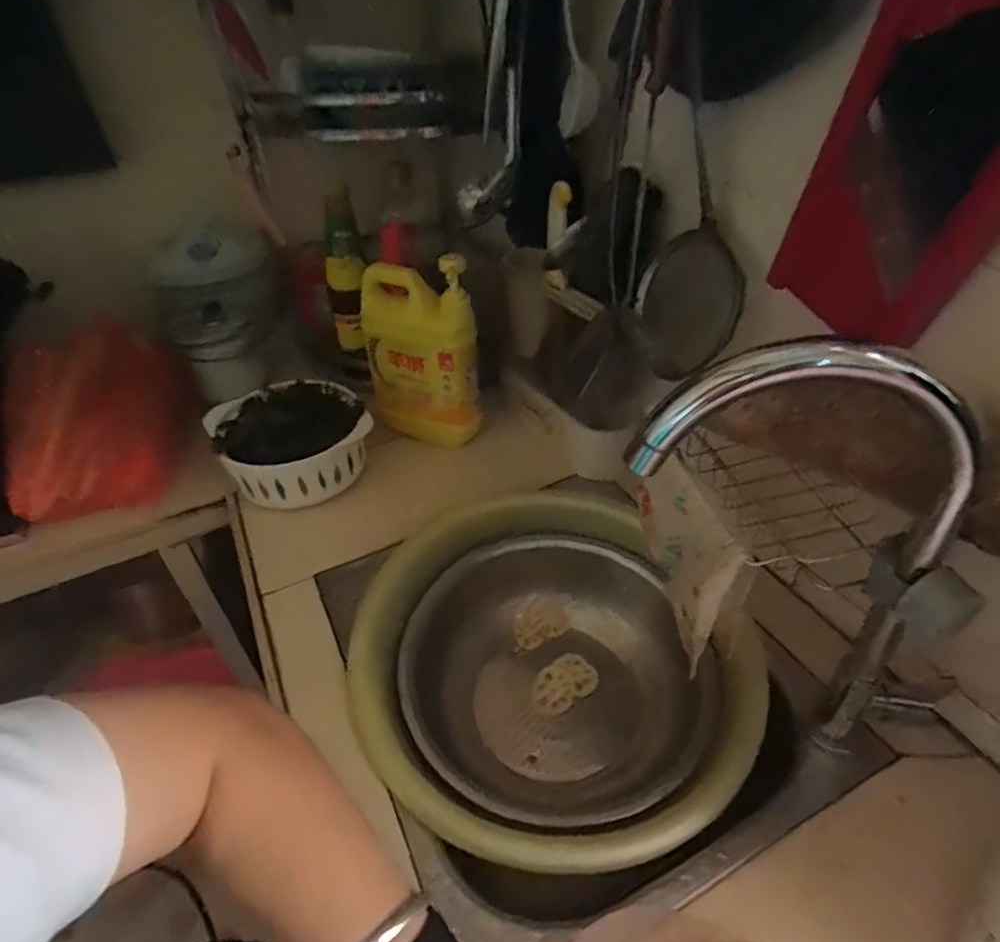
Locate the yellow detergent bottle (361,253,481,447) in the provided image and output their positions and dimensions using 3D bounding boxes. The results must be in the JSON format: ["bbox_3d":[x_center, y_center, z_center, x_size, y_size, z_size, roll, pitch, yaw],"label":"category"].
[{"bbox_3d":[-0.100,-0.141,0.741,0.143,0.224,0.074,-3,40,0],"label":"yellow detergent bottle"}]

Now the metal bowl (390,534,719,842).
[{"bbox_3d":[0.058,0.205,0.605,0.291,0.092,0.279,-4,42,3],"label":"metal bowl"}]

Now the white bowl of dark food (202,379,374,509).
[{"bbox_3d":[-0.250,-0.037,0.733,0.171,0.079,0.161,-2,40,2],"label":"white bowl of dark food"}]

